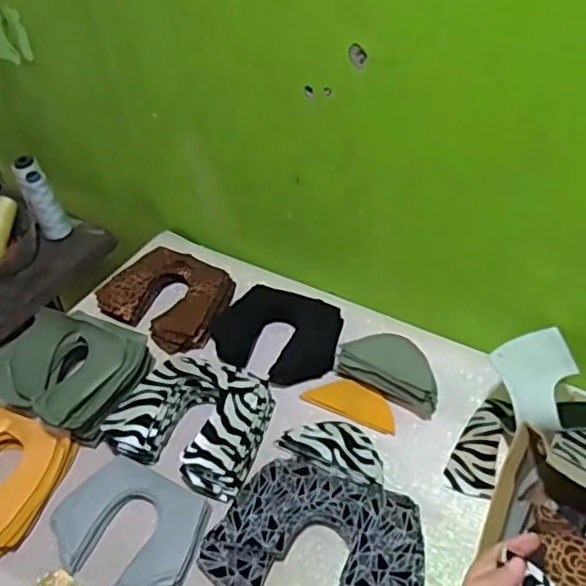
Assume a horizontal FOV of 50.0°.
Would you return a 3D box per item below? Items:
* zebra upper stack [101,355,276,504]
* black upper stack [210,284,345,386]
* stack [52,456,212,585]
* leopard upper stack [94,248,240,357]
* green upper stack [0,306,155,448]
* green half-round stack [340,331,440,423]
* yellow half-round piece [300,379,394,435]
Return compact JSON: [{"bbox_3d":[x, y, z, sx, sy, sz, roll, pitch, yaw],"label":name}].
[{"bbox_3d":[-0.112,0.138,0.704,0.168,0.040,0.140,14,48,21],"label":"zebra upper stack"},{"bbox_3d":[-0.023,0.049,0.800,0.171,0.035,0.122,19,50,25],"label":"black upper stack"},{"bbox_3d":[-0.164,0.234,0.630,0.153,0.012,0.116,16,48,23],"label":"stack"},{"bbox_3d":[-0.169,0.003,0.864,0.172,0.038,0.138,21,50,27],"label":"leopard upper stack"},{"bbox_3d":[-0.262,0.093,0.755,0.167,0.074,0.146,17,49,24],"label":"green upper stack"},{"bbox_3d":[0.113,0.085,0.719,0.127,0.048,0.060,28,54,32],"label":"green half-round stack"},{"bbox_3d":[0.070,0.127,0.723,0.110,0.009,0.049,23,52,29],"label":"yellow half-round piece"}]

